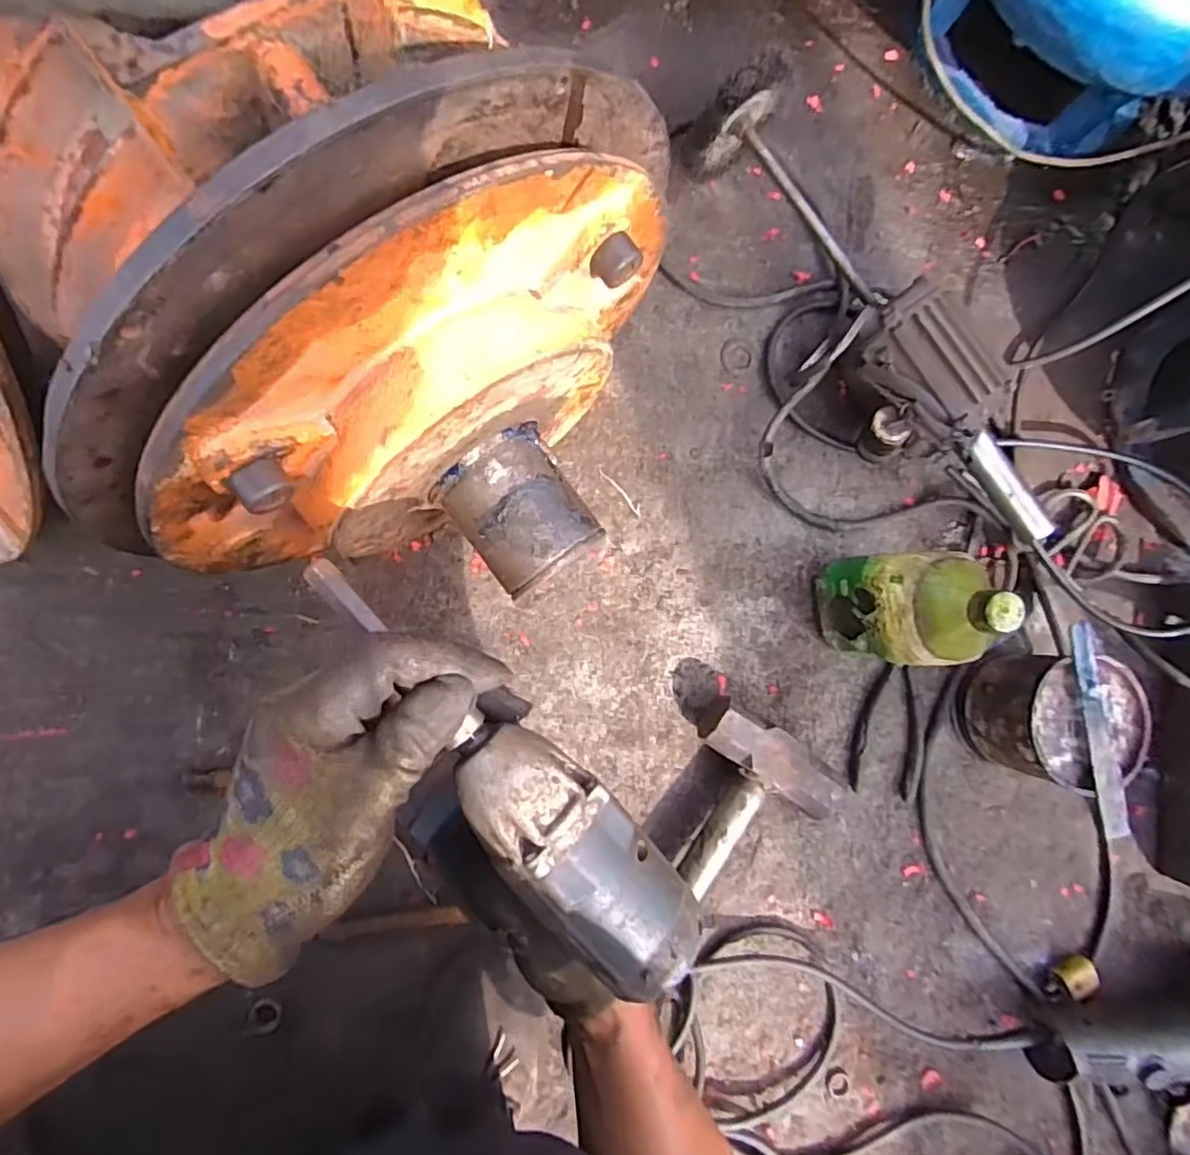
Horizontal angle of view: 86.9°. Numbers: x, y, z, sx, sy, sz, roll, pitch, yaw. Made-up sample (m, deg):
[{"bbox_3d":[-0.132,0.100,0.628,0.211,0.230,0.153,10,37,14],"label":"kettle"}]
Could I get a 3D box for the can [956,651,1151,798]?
[{"bbox_3d":[0.428,0.132,0.603,0.121,0.107,0.117,3,85,-8],"label":"can"}]

